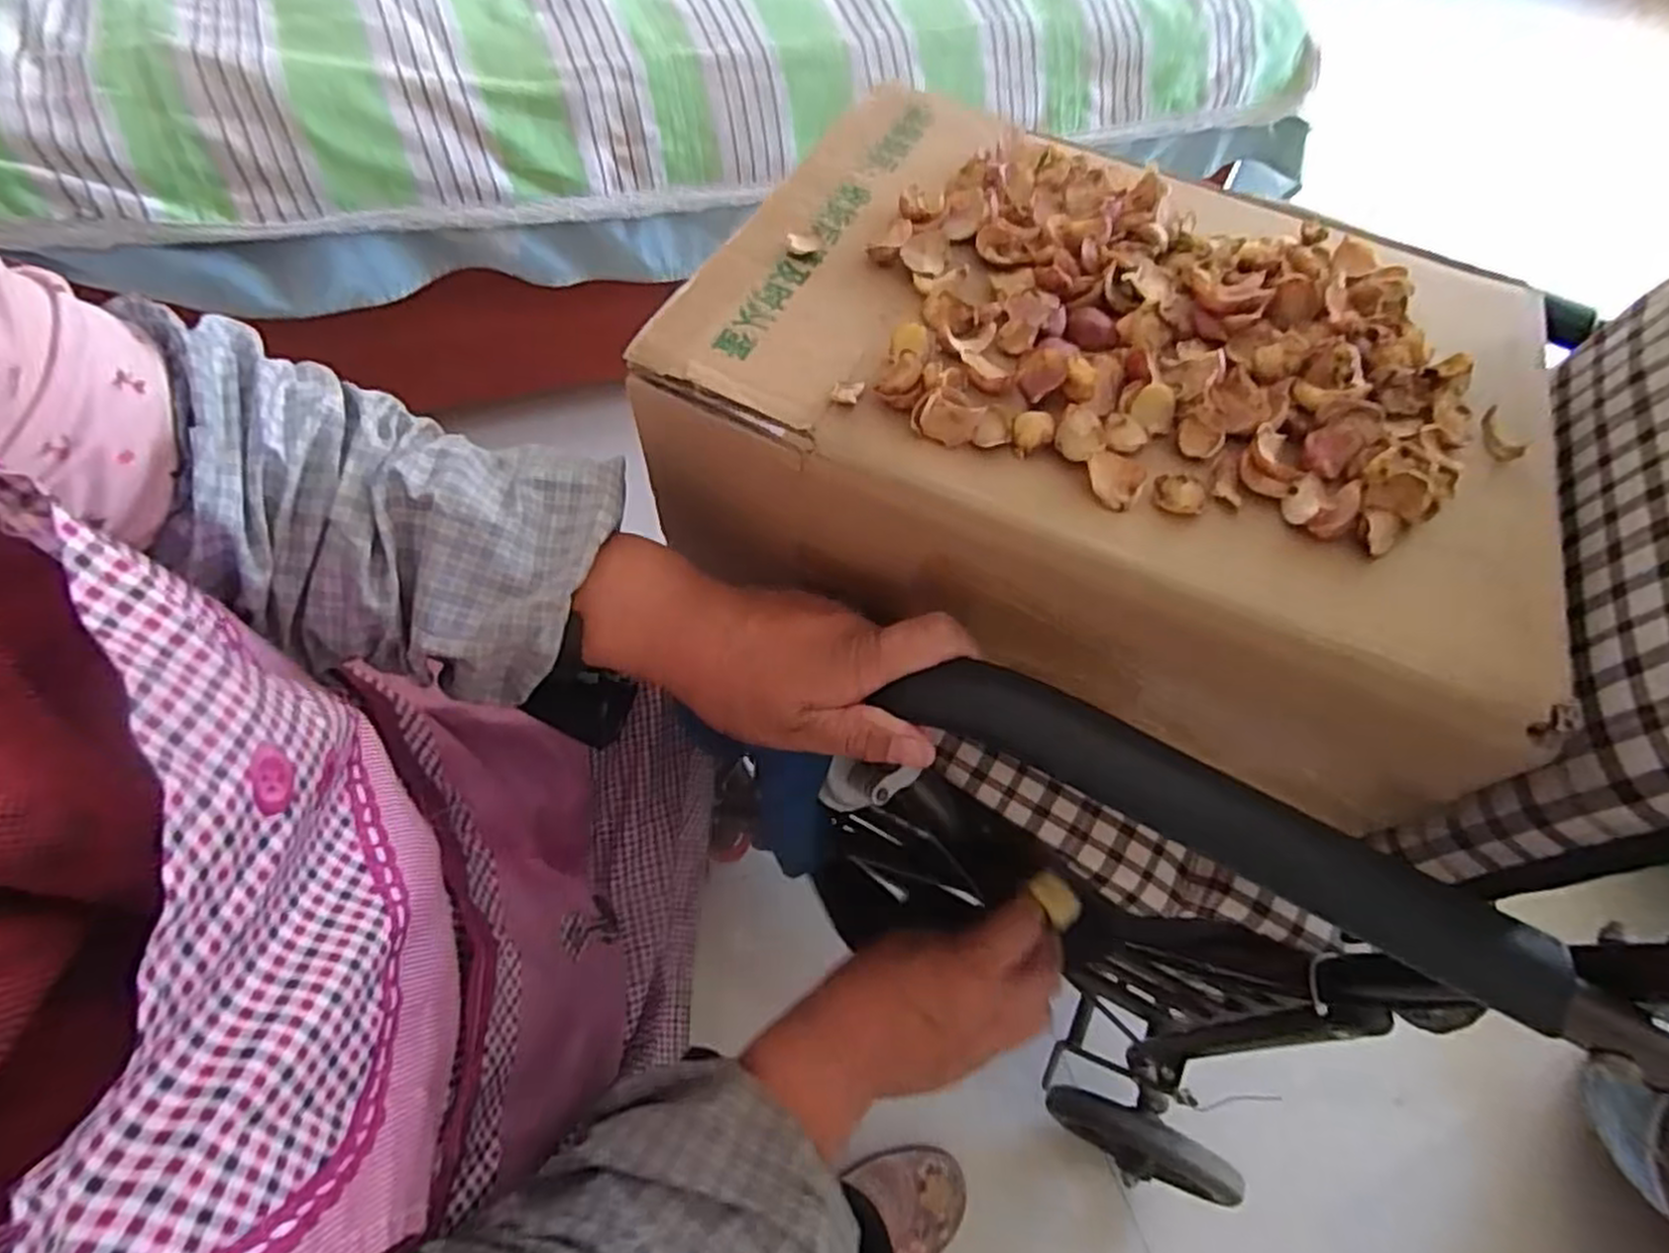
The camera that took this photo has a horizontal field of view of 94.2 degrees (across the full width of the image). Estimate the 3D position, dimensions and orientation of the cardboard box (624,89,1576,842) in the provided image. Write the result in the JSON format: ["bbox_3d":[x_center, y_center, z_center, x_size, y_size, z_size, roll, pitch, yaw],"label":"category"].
[{"bbox_3d":[0.125,-0.106,0.379,0.370,0.126,0.297,22,58,10],"label":"cardboard box"}]

